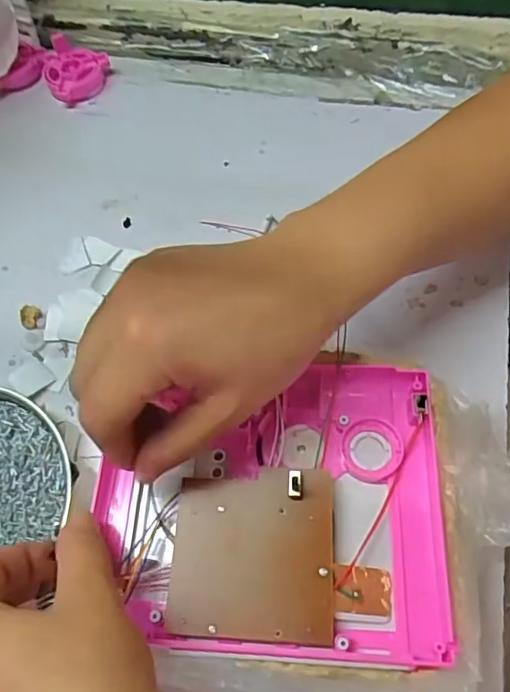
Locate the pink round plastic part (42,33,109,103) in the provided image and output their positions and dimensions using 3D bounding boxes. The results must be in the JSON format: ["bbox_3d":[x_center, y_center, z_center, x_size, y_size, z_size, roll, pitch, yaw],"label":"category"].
[{"bbox_3d":[-0.154,-0.230,0.459,0.049,0.016,0.052,1,79,-7],"label":"pink round plastic part"}]

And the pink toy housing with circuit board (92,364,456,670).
[{"bbox_3d":[0.007,0.072,0.261,0.160,0.020,0.129,2,61,2],"label":"pink toy housing with circuit board"}]

